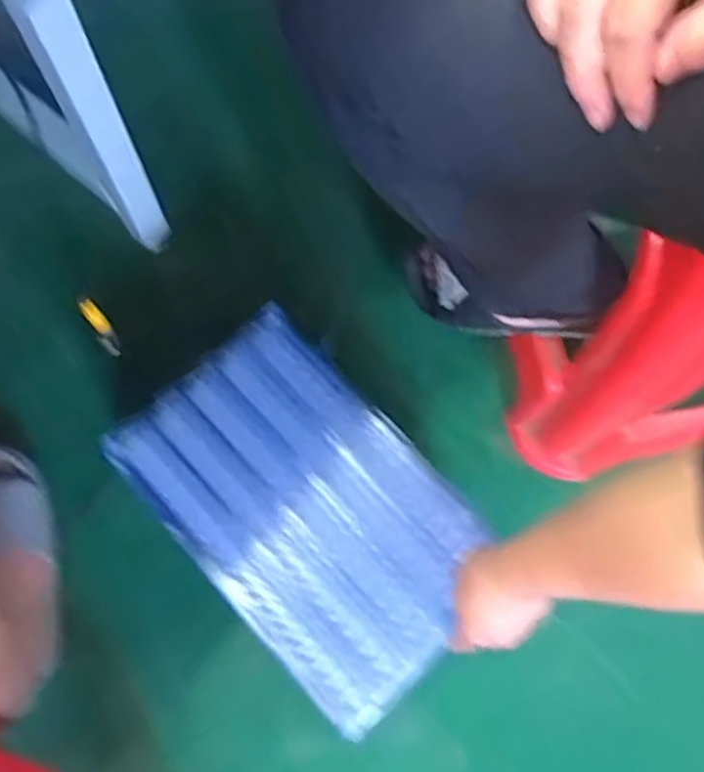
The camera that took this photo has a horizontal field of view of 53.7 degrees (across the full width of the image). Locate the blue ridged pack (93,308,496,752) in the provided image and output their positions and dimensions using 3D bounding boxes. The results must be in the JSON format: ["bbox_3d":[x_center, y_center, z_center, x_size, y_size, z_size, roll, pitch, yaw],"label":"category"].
[{"bbox_3d":[-0.042,0.122,0.705,0.238,0.040,0.370,-41,77,-13],"label":"blue ridged pack"}]

